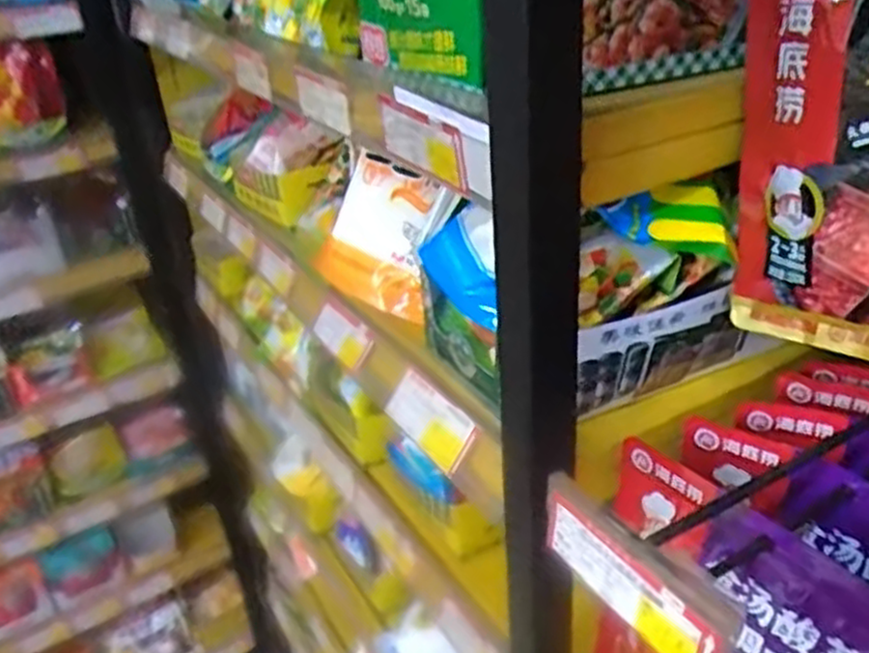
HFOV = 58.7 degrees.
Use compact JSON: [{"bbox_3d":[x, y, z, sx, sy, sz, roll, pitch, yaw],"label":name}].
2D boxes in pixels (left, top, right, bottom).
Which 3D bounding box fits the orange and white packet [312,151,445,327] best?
[{"bbox_3d":[-0.043,-0.074,0.618,0.123,0.111,0.025,27,15,37],"label":"orange and white packet"}]

